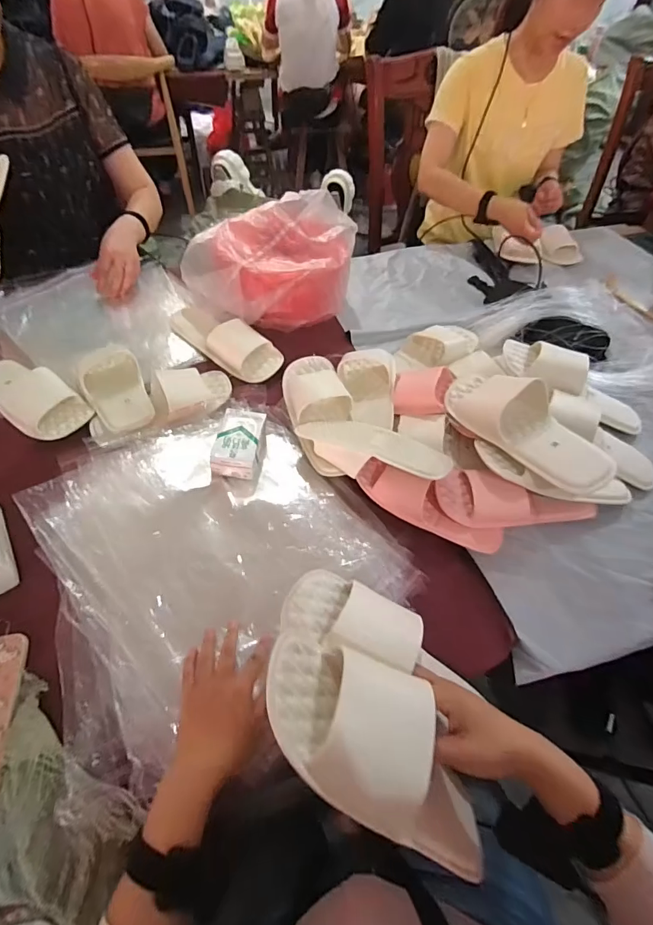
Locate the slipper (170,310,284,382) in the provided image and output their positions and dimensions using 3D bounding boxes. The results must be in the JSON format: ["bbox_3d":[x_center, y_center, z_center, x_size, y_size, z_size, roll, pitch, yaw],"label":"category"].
[{"bbox_3d":[-0.197,-0.239,0.823,0.250,0.049,0.101,29,57,18],"label":"slipper"}]

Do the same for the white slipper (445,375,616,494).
[{"bbox_3d":[0.289,-0.058,0.633,0.113,0.070,0.267,-34,62,-25],"label":"white slipper"}]

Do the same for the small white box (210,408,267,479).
[{"bbox_3d":[-0.135,-0.030,0.663,0.065,0.036,0.108,7,53,2],"label":"small white box"}]

